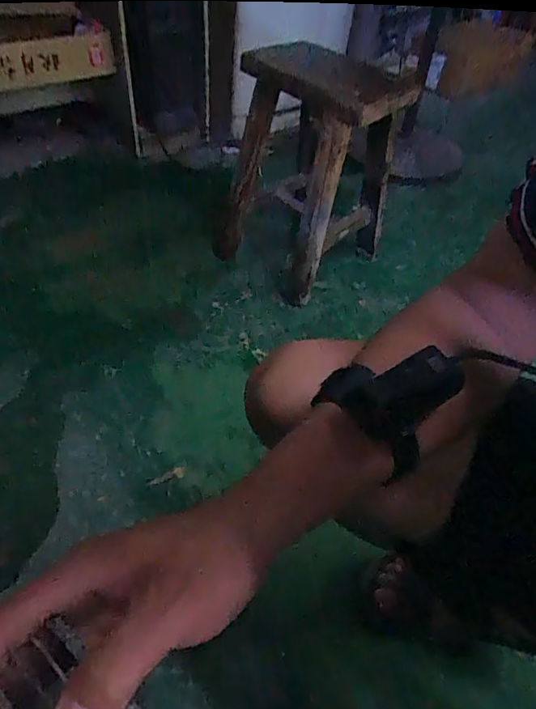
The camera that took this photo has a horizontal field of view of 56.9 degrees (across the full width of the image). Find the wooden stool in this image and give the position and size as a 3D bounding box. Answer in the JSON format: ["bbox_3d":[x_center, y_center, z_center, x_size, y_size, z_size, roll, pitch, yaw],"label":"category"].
[{"bbox_3d":[0.091,-0.356,1.068,0.263,0.418,0.280,31,52,22],"label":"wooden stool"}]

